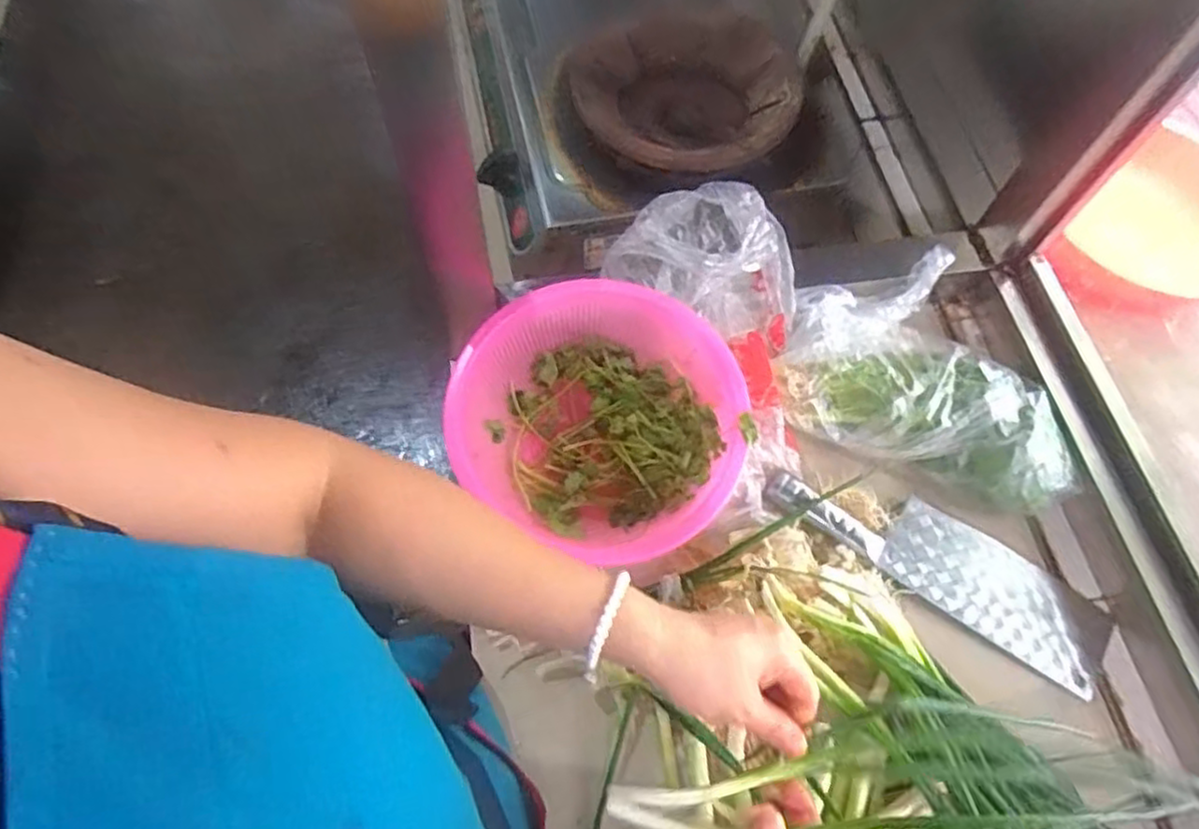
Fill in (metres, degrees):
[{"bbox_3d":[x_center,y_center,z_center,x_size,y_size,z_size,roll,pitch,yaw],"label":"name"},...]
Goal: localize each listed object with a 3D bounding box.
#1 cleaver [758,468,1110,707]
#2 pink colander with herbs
[{"bbox_3d":[0.293,0.120,0.603,0.298,0.031,0.086,31,67,13],"label":"cleaver"},{"bbox_3d":[0.000,0.003,0.607,0.244,0.085,0.220,11,64,4],"label":"pink colander with herbs"}]

